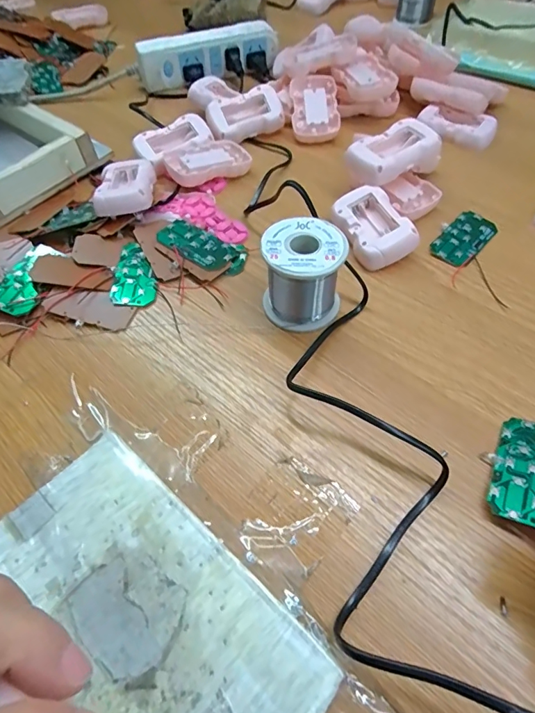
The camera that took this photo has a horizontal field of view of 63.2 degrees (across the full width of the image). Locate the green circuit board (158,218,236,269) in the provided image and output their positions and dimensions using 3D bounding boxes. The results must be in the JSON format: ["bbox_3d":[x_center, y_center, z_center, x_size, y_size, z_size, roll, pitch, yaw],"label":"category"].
[{"bbox_3d":[-0.065,-0.103,0.400,0.074,0.007,0.039,31,61,20],"label":"green circuit board"}]

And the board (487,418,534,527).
[{"bbox_3d":[0.161,0.069,0.269,0.036,0.004,0.073,11,49,30],"label":"board"}]

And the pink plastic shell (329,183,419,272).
[{"bbox_3d":[0.095,-0.117,0.396,0.051,0.022,0.083,-28,57,7],"label":"pink plastic shell"}]

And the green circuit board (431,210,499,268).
[{"bbox_3d":[0.183,-0.110,0.401,0.037,0.004,0.076,37,64,23],"label":"green circuit board"}]

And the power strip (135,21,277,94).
[{"bbox_3d":[-0.080,-0.411,0.596,0.187,0.059,0.024,-17,57,-11],"label":"power strip"}]

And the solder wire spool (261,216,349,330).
[{"bbox_3d":[0.028,-0.063,0.338,0.060,0.062,0.059,3,56,3],"label":"solder wire spool"}]

